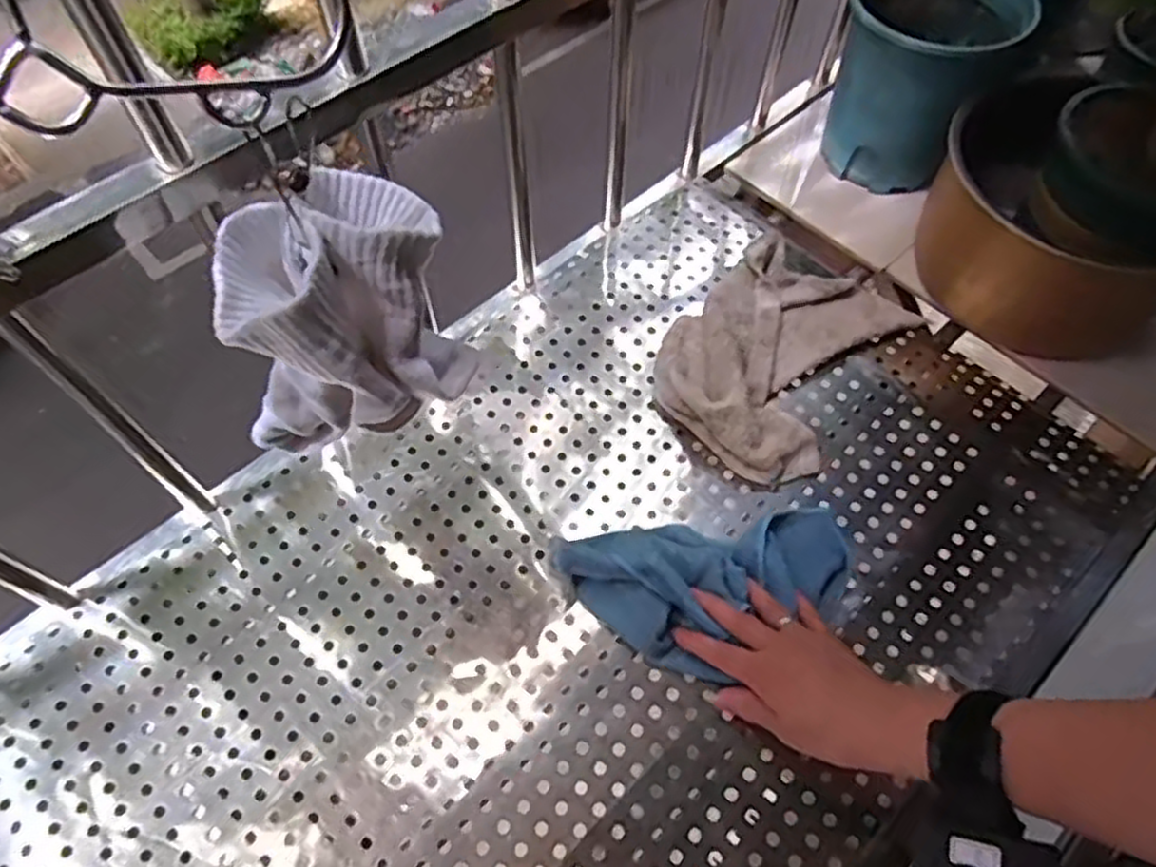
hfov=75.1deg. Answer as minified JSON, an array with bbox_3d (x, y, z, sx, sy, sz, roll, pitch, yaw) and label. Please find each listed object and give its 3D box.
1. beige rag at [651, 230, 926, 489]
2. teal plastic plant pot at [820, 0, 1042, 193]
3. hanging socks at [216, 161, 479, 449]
[{"bbox_3d":[0.176,-0.081,0.657,0.162,0.057,0.233,33,66,16],"label":"beige rag"},{"bbox_3d":[0.323,-0.342,0.739,0.140,0.185,0.153,0,61,0],"label":"teal plastic plant pot"},{"bbox_3d":[-0.105,-0.058,0.338,0.097,0.081,0.101,-19,61,-11],"label":"hanging socks"}]

